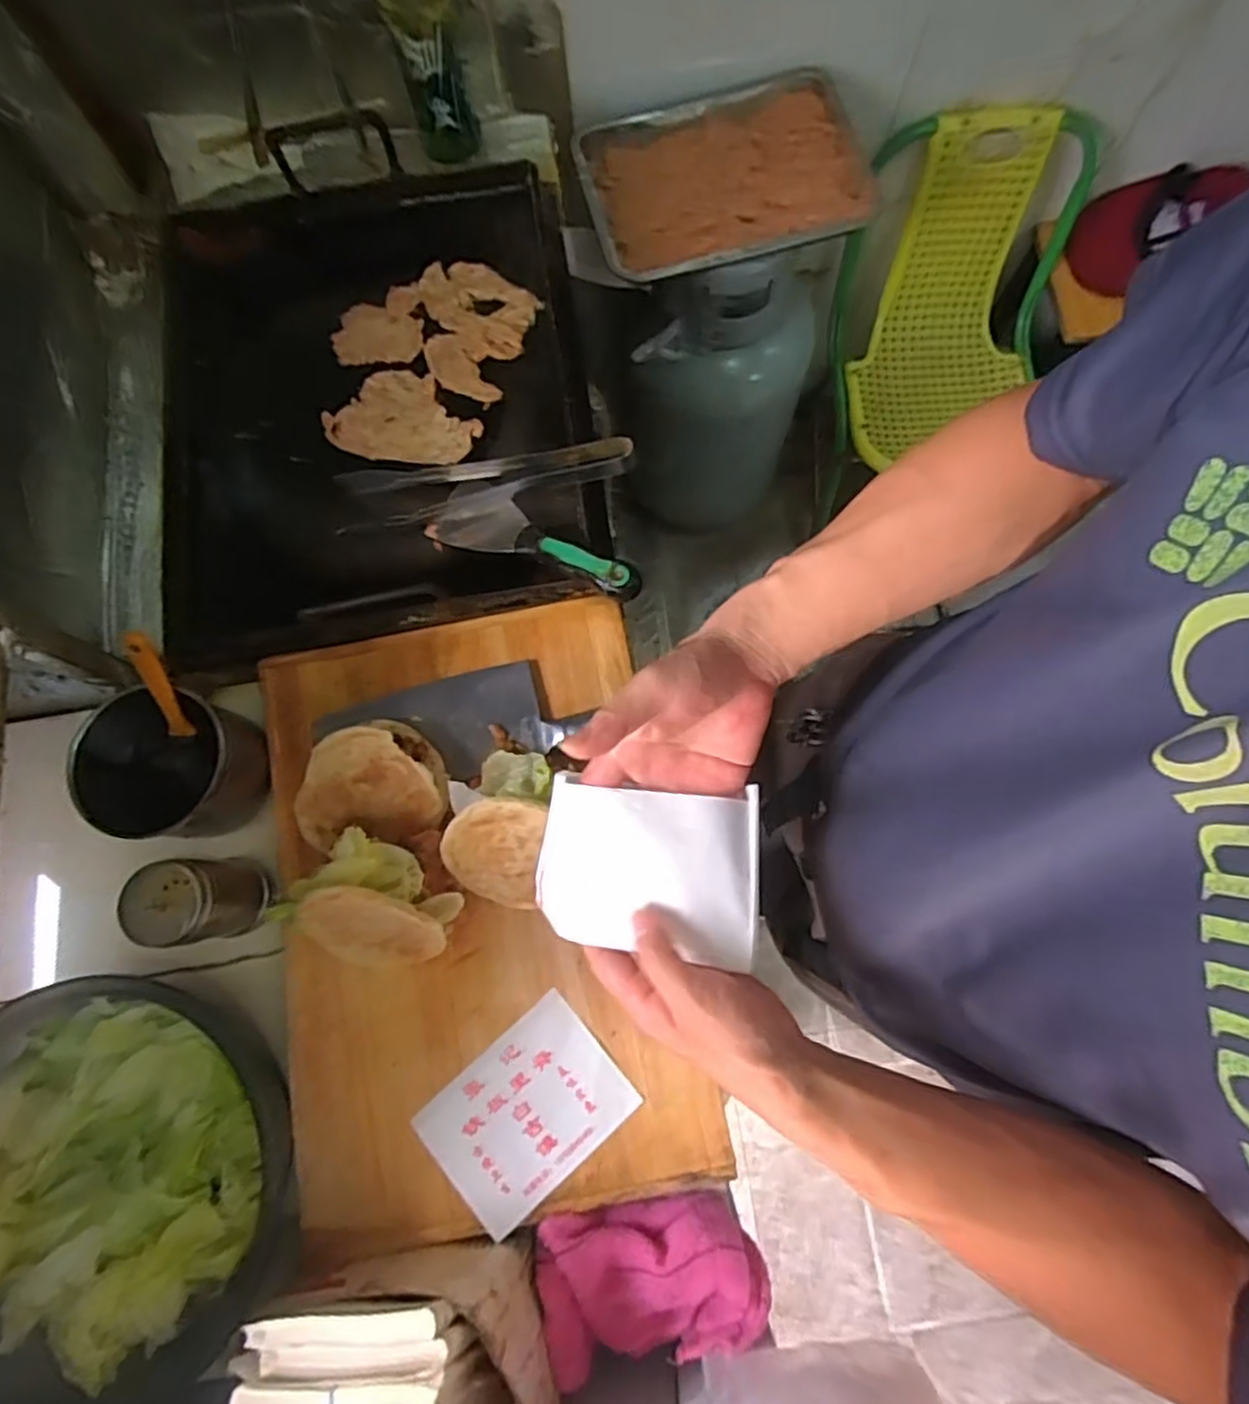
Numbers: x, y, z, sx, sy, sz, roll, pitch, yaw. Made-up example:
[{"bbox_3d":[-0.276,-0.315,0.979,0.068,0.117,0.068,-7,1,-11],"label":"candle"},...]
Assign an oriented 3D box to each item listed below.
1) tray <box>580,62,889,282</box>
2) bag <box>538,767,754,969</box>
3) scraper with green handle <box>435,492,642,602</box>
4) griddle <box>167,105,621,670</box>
[{"bbox_3d":[0.124,-0.625,0.846,0.326,0.050,0.216,-14,76,-2],"label":"tray"},{"bbox_3d":[0.013,0.099,0.427,0.132,0.022,0.096,4,89,12],"label":"bag"},{"bbox_3d":[-0.079,-0.145,0.642,0.212,0.025,0.056,24,77,23],"label":"scraper with green handle"},{"bbox_3d":[-0.256,-0.310,0.725,0.421,0.079,0.524,-11,76,-2],"label":"griddle"}]

